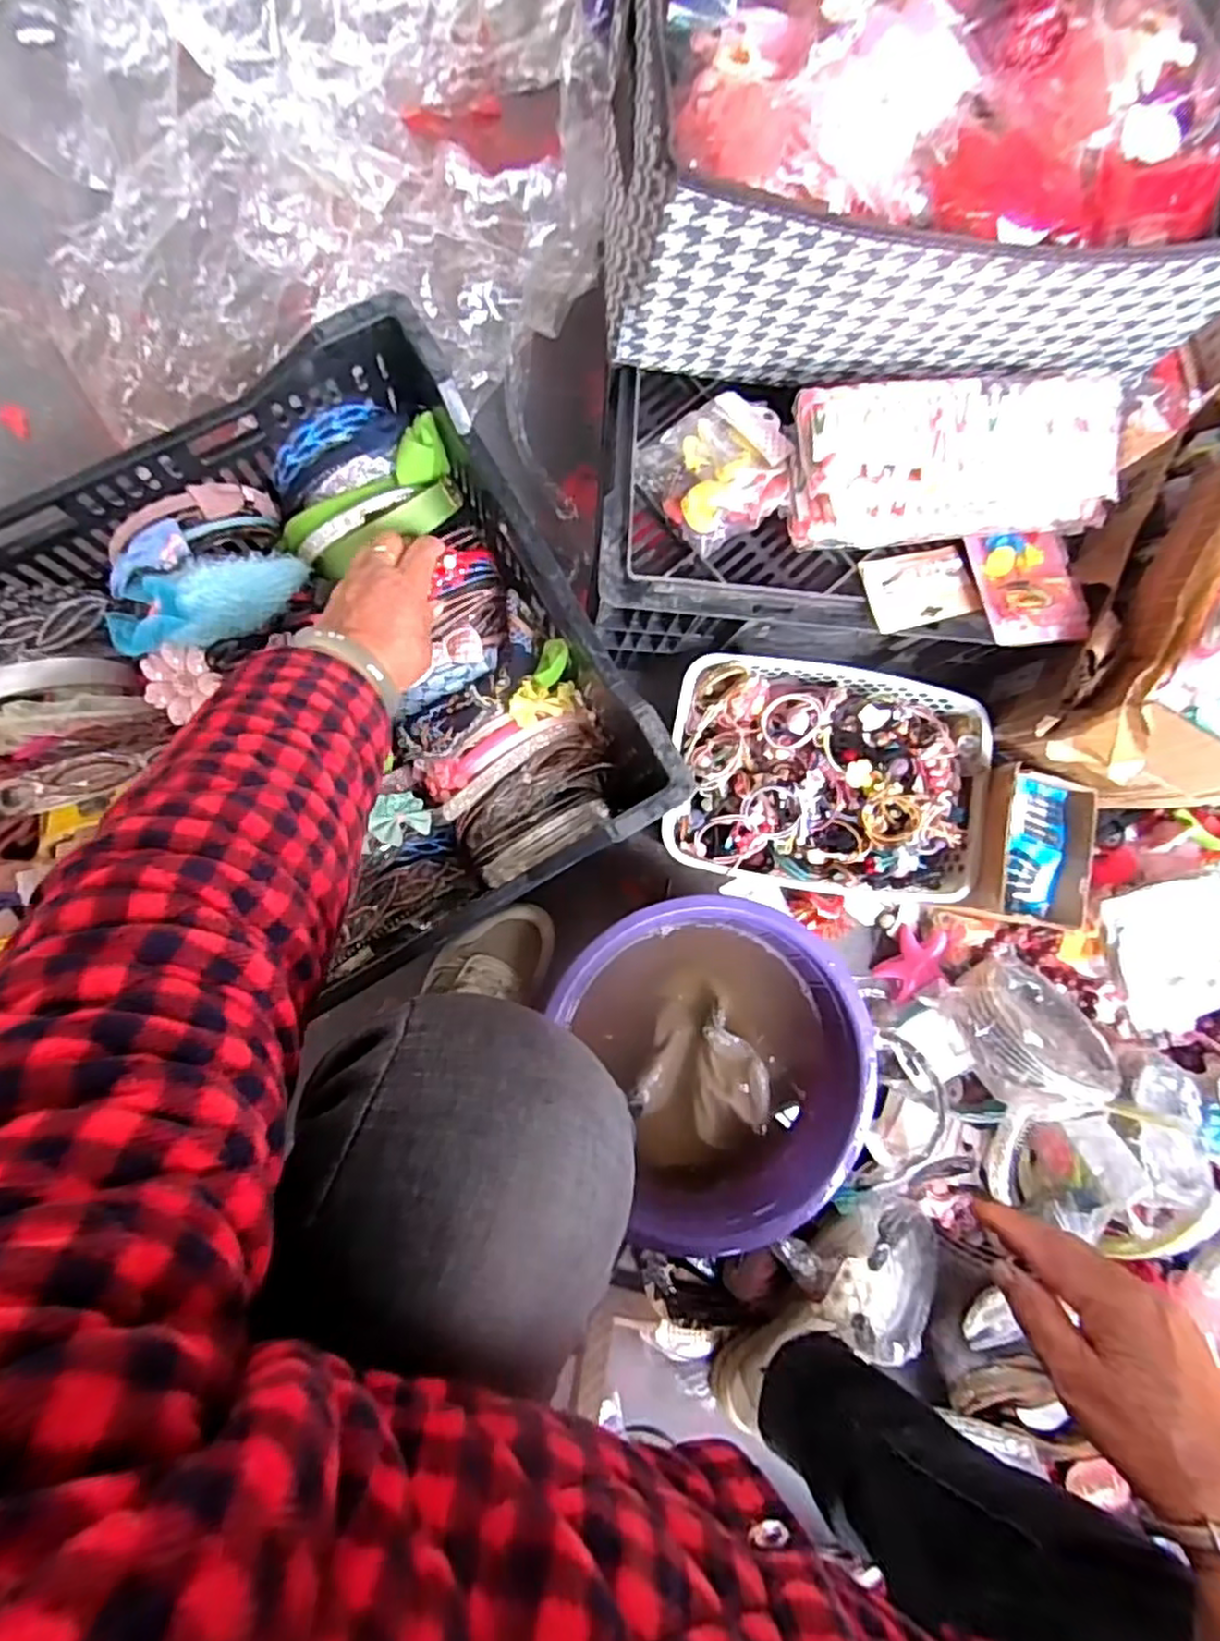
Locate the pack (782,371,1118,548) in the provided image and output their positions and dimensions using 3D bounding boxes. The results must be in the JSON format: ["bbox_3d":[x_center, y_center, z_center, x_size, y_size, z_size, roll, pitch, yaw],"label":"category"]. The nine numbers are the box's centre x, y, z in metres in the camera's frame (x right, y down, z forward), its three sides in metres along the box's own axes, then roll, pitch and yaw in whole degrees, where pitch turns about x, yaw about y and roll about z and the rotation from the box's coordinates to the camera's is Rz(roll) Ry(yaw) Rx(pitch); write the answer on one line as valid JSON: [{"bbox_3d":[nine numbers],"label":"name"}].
[{"bbox_3d":[0.246,-0.256,0.508,0.239,0.057,0.098,-5,87,-6],"label":"pack"}]

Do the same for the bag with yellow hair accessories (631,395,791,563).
[{"bbox_3d":[0.083,-0.261,0.525,0.102,0.039,0.100,-32,90,-7],"label":"bag with yellow hair accessories"}]

